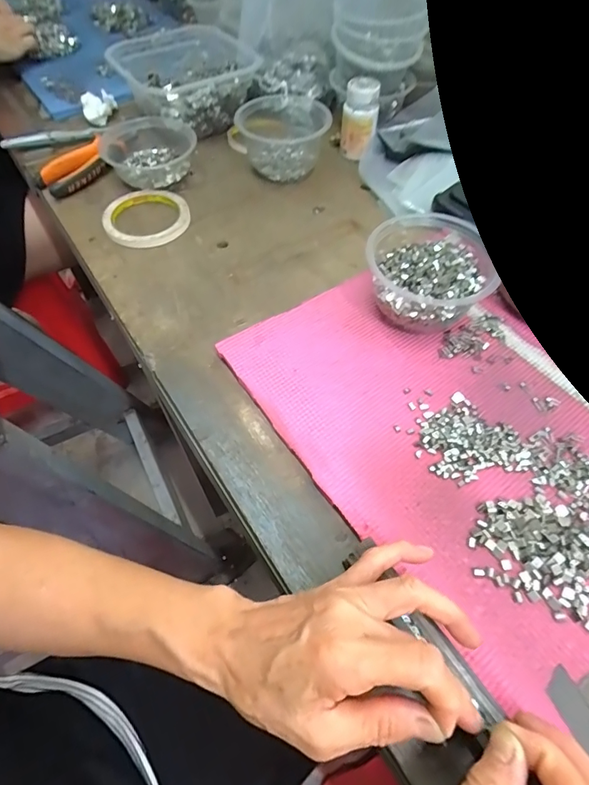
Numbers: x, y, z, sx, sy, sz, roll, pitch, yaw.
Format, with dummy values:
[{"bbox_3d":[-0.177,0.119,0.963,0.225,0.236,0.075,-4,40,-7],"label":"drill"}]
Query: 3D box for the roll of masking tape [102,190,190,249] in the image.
[{"bbox_3d":[-0.173,-0.207,0.515,0.094,0.015,0.094,0,57,1],"label":"roll of masking tape"}]

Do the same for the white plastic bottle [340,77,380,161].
[{"bbox_3d":[0.083,-0.349,0.562,0.045,0.079,0.044,7,57,5],"label":"white plastic bottle"}]

